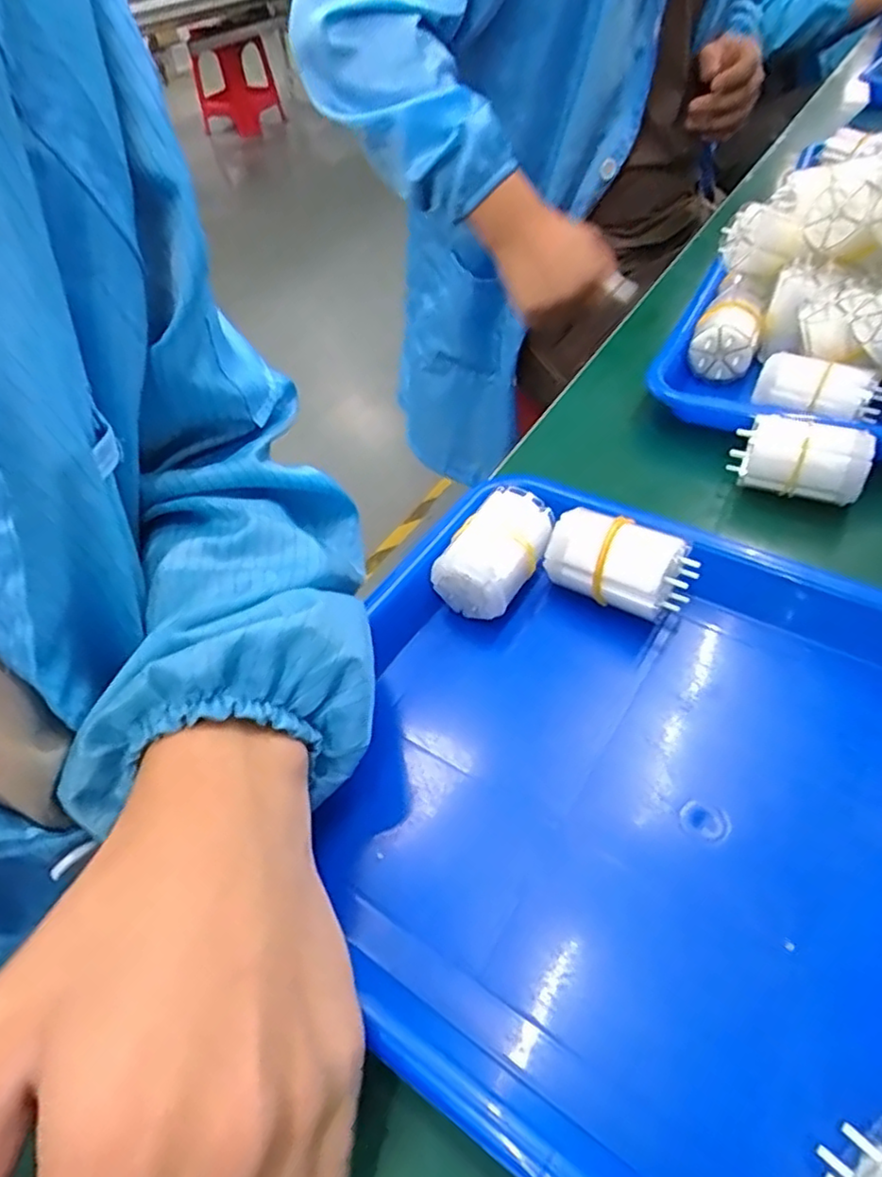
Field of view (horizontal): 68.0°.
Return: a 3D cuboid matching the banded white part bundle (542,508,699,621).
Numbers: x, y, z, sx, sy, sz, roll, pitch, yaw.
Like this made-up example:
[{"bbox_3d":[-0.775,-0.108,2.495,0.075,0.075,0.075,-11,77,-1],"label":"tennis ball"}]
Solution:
[{"bbox_3d":[0.084,-0.009,0.311,0.064,0.038,0.032,23,55,23],"label":"banded white part bundle"}]

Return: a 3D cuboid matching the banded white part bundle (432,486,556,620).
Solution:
[{"bbox_3d":[0.028,-0.018,0.318,0.037,0.033,0.060,27,57,26],"label":"banded white part bundle"}]

